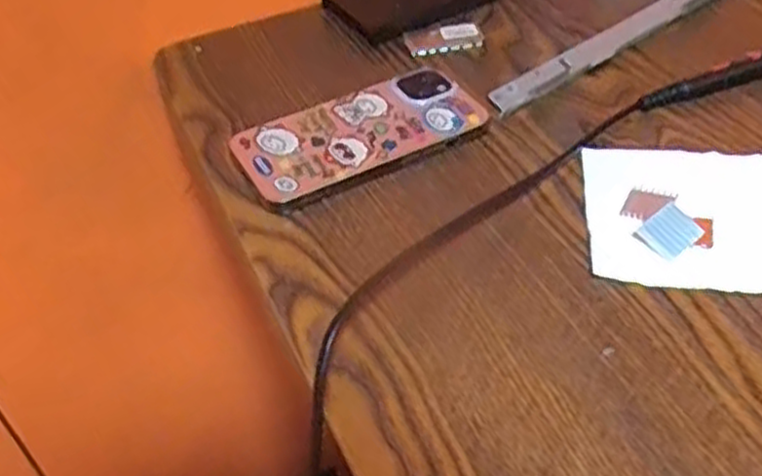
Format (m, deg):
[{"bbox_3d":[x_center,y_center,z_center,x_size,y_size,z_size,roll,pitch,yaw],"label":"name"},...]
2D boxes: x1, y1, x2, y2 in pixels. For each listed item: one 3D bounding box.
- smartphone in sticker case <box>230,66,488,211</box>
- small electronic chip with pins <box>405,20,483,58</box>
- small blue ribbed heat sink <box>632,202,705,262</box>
[{"bbox_3d":[-0.011,-0.057,0.432,0.133,0.016,0.058,-24,51,-18],"label":"smartphone in sticker case"},{"bbox_3d":[0.042,-0.130,0.505,0.049,0.007,0.027,-11,48,-7],"label":"small electronic chip with pins"},{"bbox_3d":[0.138,-0.003,0.372,0.023,0.008,0.022,-43,73,2],"label":"small blue ribbed heat sink"}]

